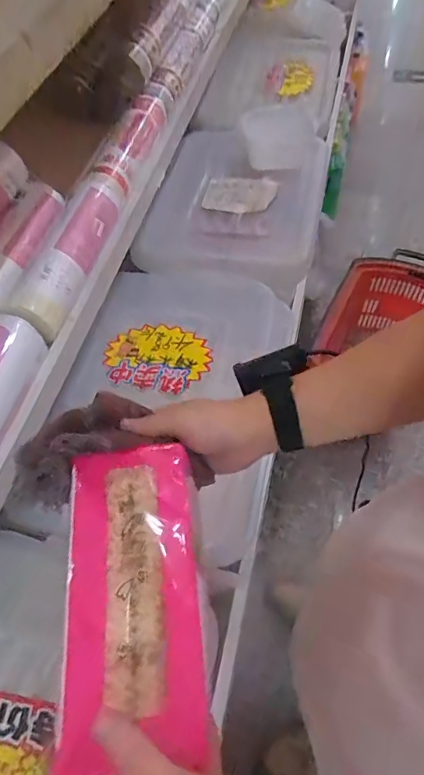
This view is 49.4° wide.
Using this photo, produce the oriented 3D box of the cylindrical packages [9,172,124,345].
[{"bbox_3d":[-0.176,-0.186,0.592,0.050,0.054,0.257,7,58,9],"label":"cylindrical packages"}]

